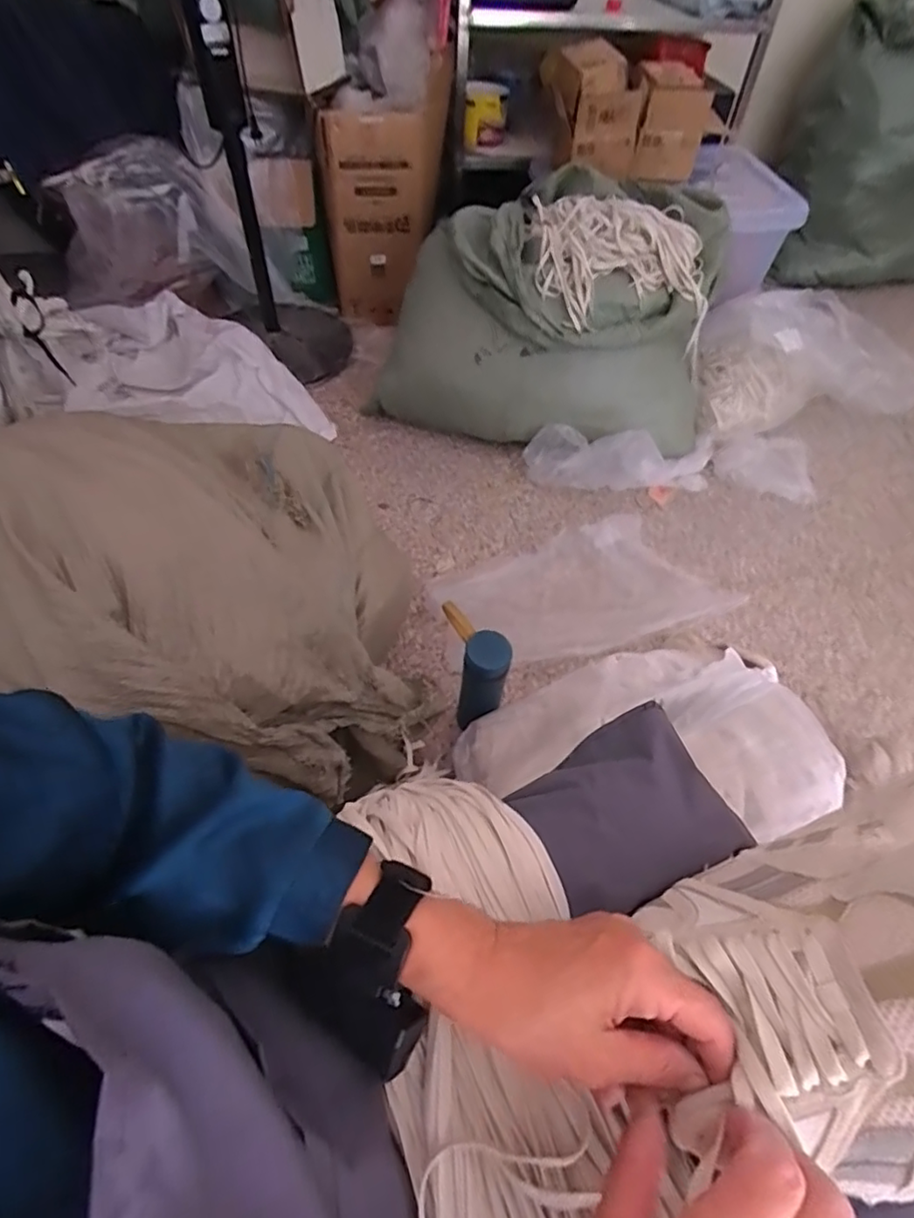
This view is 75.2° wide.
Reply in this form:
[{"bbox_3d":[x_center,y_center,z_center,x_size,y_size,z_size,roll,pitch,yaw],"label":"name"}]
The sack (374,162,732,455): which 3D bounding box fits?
[{"bbox_3d":[0.169,-0.593,1.233,0.665,0.403,0.369,-9,54,-11],"label":"sack"}]

